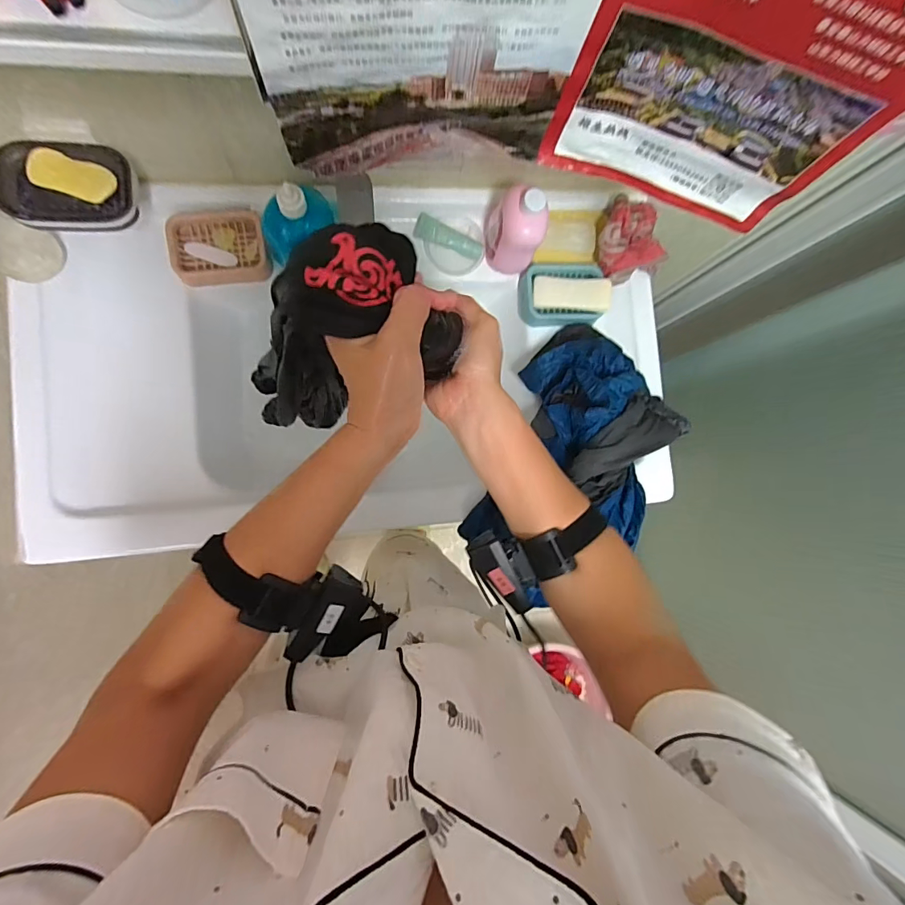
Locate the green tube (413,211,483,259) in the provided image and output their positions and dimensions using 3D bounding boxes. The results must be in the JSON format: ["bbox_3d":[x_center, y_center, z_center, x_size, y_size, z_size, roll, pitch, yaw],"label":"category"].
[{"bbox_3d":[-0.004,-0.325,0.683,0.105,0.023,0.031,18,84,-8],"label":"green tube"}]

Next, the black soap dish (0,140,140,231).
[{"bbox_3d":[-0.428,-0.297,0.508,0.132,0.030,0.089,-9,88,-9],"label":"black soap dish"}]

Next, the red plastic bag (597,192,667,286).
[{"bbox_3d":[0.262,-0.322,0.686,0.101,0.052,0.111,-14,89,-10],"label":"red plastic bag"}]

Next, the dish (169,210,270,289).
[{"bbox_3d":[-0.316,-0.280,0.620,0.120,0.028,0.090,-5,87,-9],"label":"dish"}]

